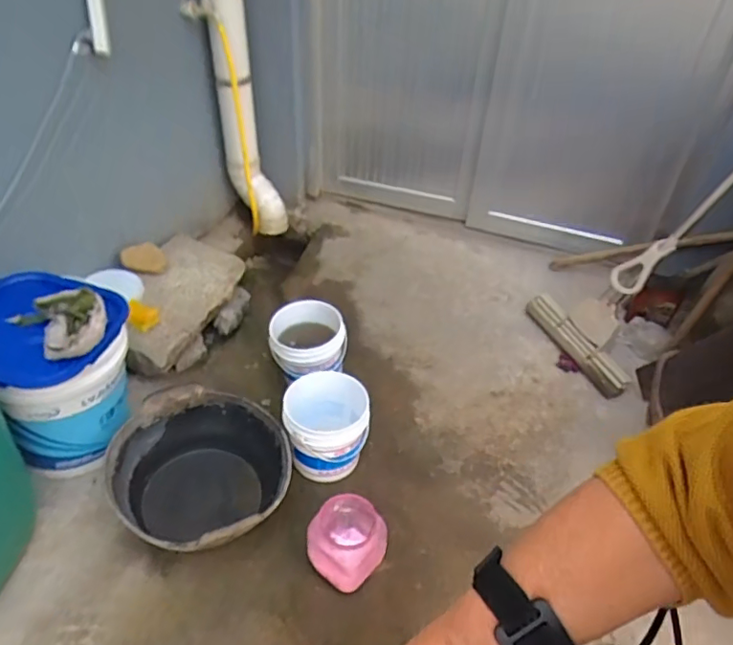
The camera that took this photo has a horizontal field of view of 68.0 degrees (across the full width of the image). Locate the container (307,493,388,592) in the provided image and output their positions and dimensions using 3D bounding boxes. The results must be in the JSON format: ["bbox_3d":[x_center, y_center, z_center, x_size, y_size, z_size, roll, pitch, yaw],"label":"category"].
[{"bbox_3d":[-0.041,0.460,1.132,0.152,0.132,0.152,2,42,-2],"label":"container"}]

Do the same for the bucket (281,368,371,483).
[{"bbox_3d":[-0.100,0.252,1.326,0.200,0.176,0.190,2,42,-2],"label":"bucket"}]

